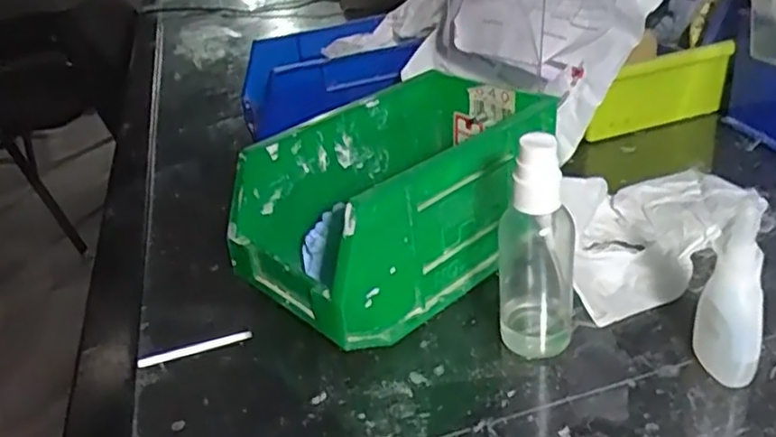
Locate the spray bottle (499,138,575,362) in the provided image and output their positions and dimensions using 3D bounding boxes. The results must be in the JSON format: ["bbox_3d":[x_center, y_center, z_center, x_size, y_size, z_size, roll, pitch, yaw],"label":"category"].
[{"bbox_3d":[0.068,0.014,0.310,0.034,0.110,0.026,-3,31,9],"label":"spray bottle"}]

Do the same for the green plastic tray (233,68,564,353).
[{"bbox_3d":[0.007,-0.010,0.384,0.171,0.088,0.097,-31,38,-33],"label":"green plastic tray"}]

